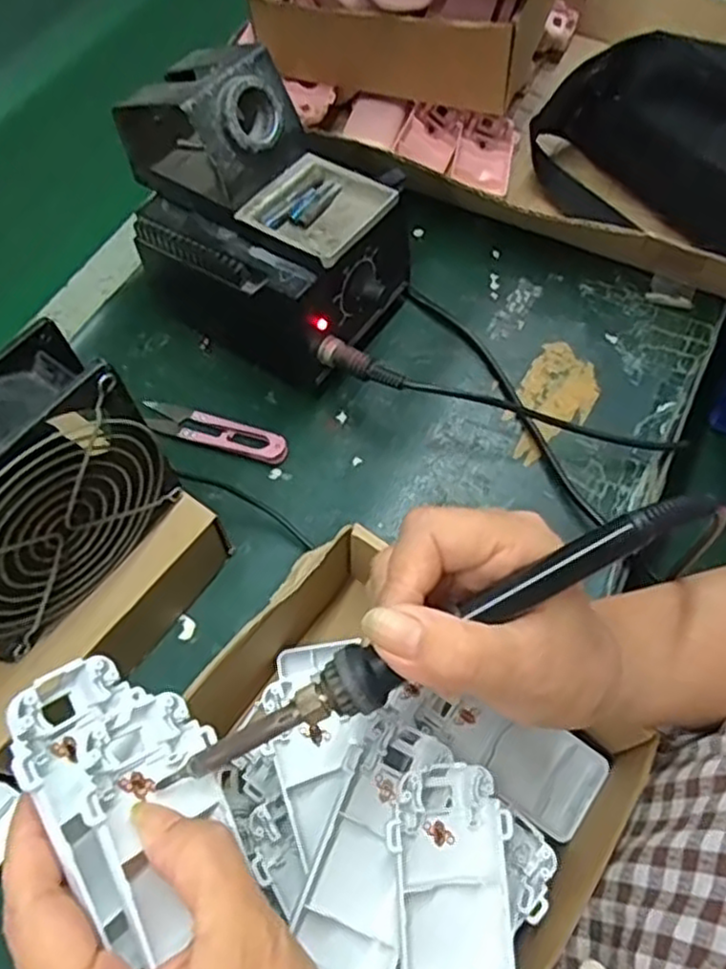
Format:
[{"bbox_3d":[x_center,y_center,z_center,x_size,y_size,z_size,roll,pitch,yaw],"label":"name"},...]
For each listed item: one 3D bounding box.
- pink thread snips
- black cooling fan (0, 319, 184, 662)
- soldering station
[{"bbox_3d":[-0.097,-0.036,0.467,0.102,0.008,0.024,17,61,9],"label":"pink thread snips"},{"bbox_3d":[-0.149,0.009,0.318,0.042,0.116,0.119,35,65,18],"label":"black cooling fan"},{"bbox_3d":[-0.067,-0.163,0.452,0.178,0.161,0.105,22,62,12],"label":"soldering station"}]

